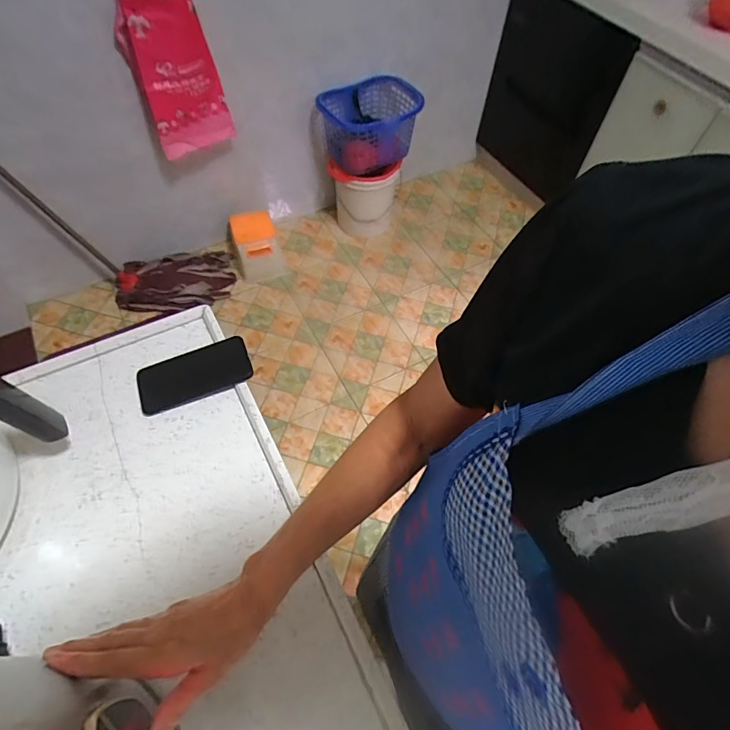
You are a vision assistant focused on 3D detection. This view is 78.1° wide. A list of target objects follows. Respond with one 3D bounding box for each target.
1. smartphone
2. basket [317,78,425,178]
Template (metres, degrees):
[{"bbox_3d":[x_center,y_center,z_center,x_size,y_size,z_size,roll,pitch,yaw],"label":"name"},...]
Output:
[{"bbox_3d":[-0.237,0.012,0.624,0.151,0.010,0.074,-20,60,-7],"label":"smartphone"},{"bbox_3d":[0.021,-0.869,1.665,0.354,0.221,0.307,-21,61,-15],"label":"basket"}]

